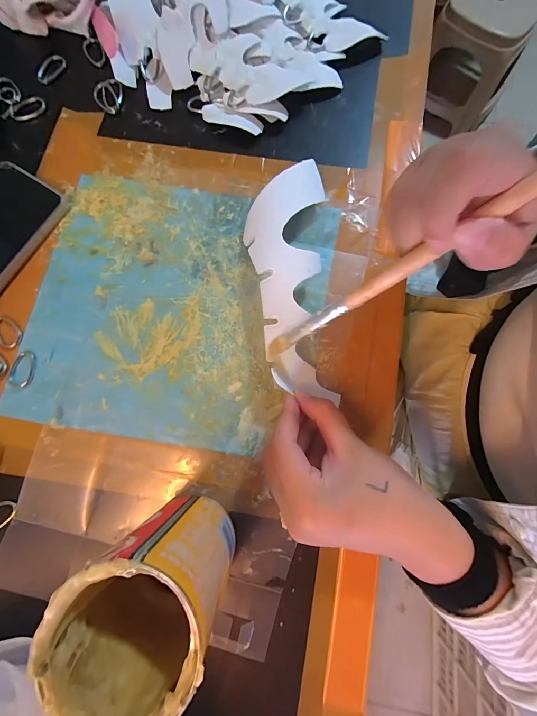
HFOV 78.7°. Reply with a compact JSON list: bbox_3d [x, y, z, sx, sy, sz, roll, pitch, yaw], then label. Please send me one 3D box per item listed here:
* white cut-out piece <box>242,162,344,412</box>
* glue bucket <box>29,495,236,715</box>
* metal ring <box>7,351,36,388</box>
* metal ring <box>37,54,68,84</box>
[{"bbox_3d":[0.017,-0.067,0.261,0.062,0.026,0.195,-3,80,0],"label":"white cut-out piece"},{"bbox_3d":[-0.055,0.120,0.179,0.058,0.124,0.061,0,79,0],"label":"glue bucket"},{"bbox_3d":[-0.199,0.009,0.266,0.019,0.004,0.030,19,79,4],"label":"metal ring"},{"bbox_3d":[-0.212,-0.283,0.320,0.023,0.006,0.033,1,75,-1],"label":"metal ring"}]

